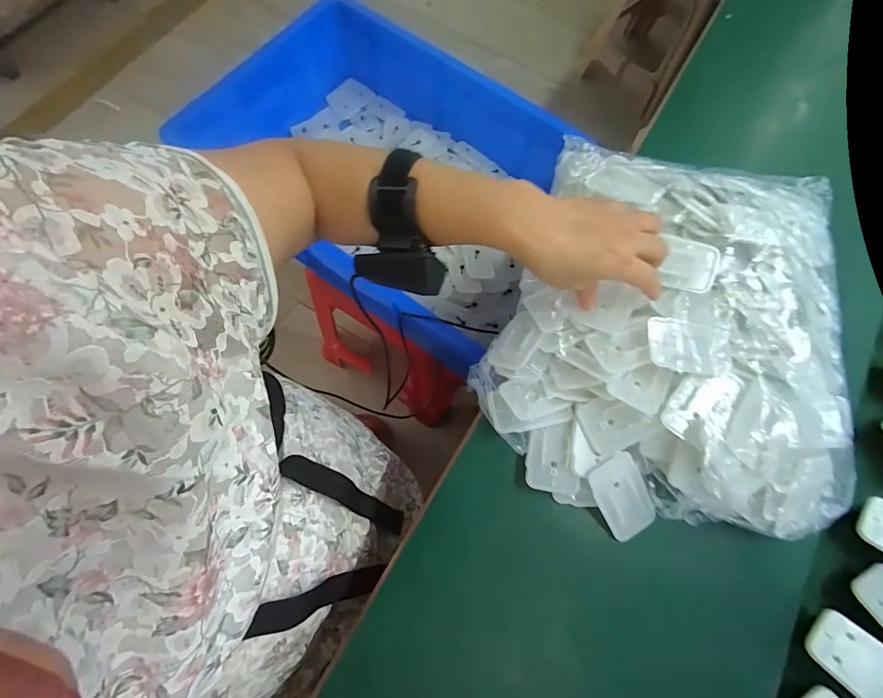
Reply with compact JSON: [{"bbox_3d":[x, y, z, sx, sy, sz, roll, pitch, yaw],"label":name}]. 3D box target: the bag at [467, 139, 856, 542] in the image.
[{"bbox_3d":[0.203,-0.024,0.359,0.289,0.069,0.339,14,73,2],"label":"bag"}]

